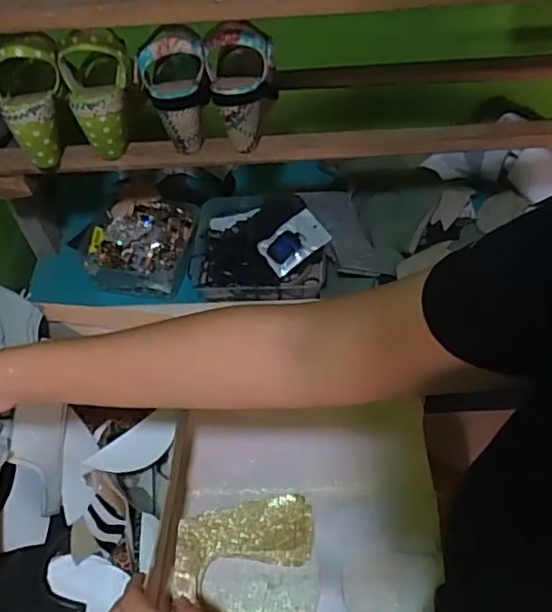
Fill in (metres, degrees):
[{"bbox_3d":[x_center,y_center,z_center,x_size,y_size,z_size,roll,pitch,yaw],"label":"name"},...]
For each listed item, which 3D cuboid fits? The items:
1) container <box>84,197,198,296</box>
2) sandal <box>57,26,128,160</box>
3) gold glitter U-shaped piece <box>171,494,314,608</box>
[{"bbox_3d":[-0.211,-0.098,0.944,0.160,0.060,0.152,4,52,6],"label":"container"},{"bbox_3d":[-0.215,-0.248,0.710,0.080,0.147,0.075,1,25,4],"label":"sandal"},{"bbox_3d":[-0.032,0.264,0.555,0.128,0.012,0.175,5,55,-3],"label":"gold glitter U-shaped piece"}]

